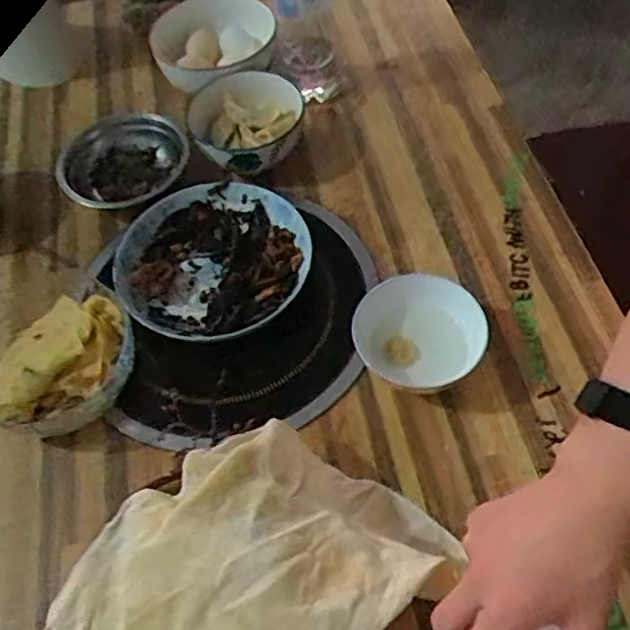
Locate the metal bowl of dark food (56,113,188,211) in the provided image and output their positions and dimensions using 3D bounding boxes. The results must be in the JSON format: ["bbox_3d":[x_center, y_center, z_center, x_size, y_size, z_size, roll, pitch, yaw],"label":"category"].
[{"bbox_3d":[-0.222,-0.169,0.783,0.133,0.057,0.137,-8,56,-1],"label":"metal bowl of dark food"}]

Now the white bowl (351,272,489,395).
[{"bbox_3d":[0.094,0.020,0.599,0.103,0.060,0.100,-2,56,3],"label":"white bowl"}]

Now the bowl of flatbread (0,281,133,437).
[{"bbox_3d":[-0.237,0.043,0.622,0.138,0.056,0.132,-2,56,3],"label":"bowl of flatbread"}]

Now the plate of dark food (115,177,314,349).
[{"bbox_3d":[-0.104,-0.056,0.681,0.187,0.033,0.189,-2,56,3],"label":"plate of dark food"}]

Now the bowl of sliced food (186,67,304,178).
[{"bbox_3d":[-0.071,-0.216,0.758,0.131,0.063,0.125,-2,56,3],"label":"bowl of sliced food"}]

